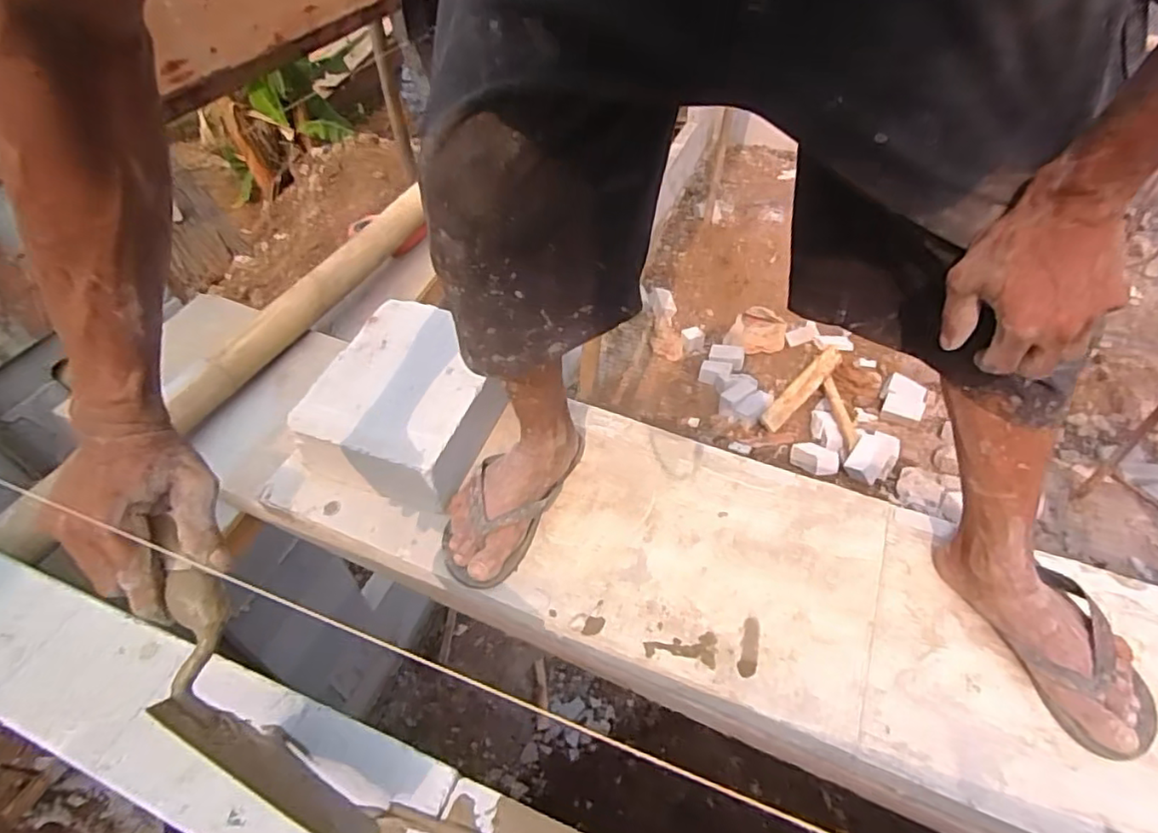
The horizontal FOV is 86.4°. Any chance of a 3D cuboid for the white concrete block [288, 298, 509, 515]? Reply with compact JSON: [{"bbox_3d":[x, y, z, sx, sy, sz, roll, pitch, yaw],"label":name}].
[{"bbox_3d":[-0.214,-0.019,0.813,0.210,0.112,0.245,14,49,17],"label":"white concrete block"}]

